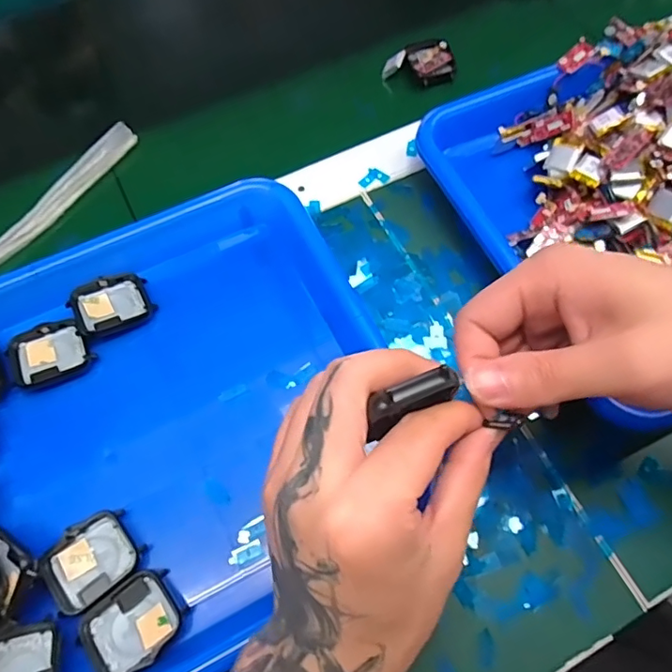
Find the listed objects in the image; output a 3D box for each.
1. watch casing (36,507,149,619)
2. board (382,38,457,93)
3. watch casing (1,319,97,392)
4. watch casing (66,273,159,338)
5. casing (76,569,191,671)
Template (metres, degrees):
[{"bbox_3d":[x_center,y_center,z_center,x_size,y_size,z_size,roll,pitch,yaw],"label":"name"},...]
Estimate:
[{"bbox_3d":[-0.125,0.115,0.273,0.045,0.013,0.037,-35,70,-14],"label":"watch casing"},{"bbox_3d":[0.067,-0.224,0.431,0.057,0.014,0.046,-10,66,-3],"label":"board"},{"bbox_3d":[-0.173,0.010,0.316,0.044,0.005,0.038,-24,68,-10],"label":"watch casing"},{"bbox_3d":[-0.140,-0.020,0.329,0.045,0.008,0.036,-22,67,-9],"label":"watch casing"},{"bbox_3d":[-0.100,0.142,0.261,0.046,0.016,0.038,-36,70,-14],"label":"casing"}]

